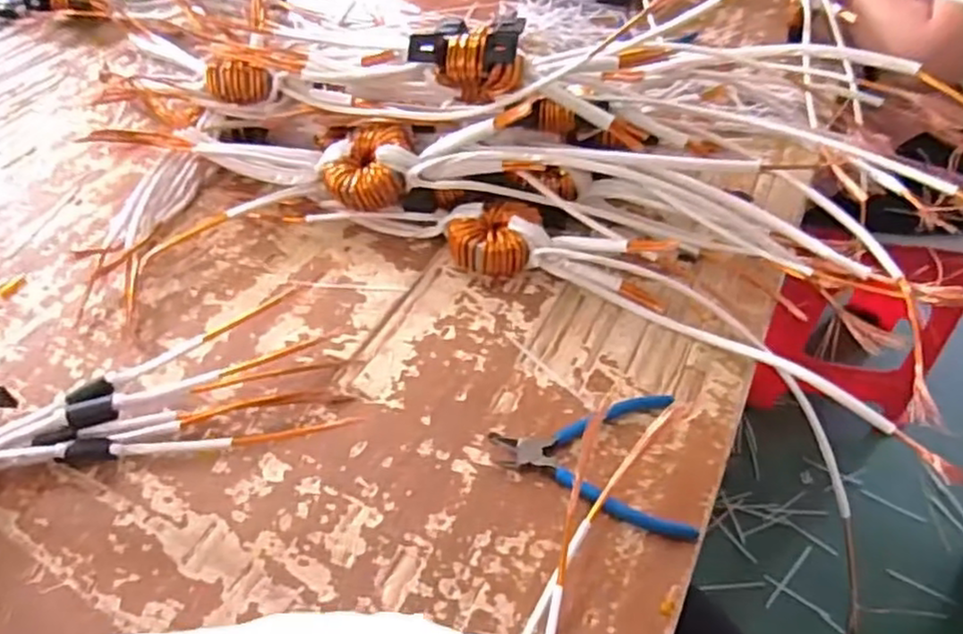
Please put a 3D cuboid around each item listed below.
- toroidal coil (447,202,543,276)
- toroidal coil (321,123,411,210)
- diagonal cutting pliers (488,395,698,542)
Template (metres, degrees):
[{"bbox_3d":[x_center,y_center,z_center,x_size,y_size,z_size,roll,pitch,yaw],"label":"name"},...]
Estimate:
[{"bbox_3d":[0.011,-0.076,0.664,0.079,0.048,0.079,1,47,-1],"label":"toroidal coil"},{"bbox_3d":[-0.111,-0.145,0.667,0.078,0.052,0.073,1,47,-1],"label":"toroidal coil"},{"bbox_3d":[0.081,0.106,0.519,0.140,0.013,0.124,2,47,1],"label":"diagonal cutting pliers"}]

